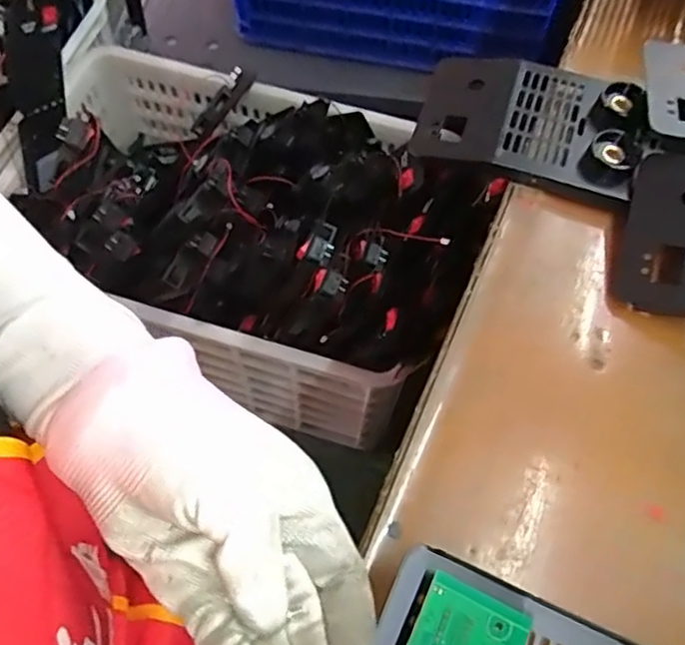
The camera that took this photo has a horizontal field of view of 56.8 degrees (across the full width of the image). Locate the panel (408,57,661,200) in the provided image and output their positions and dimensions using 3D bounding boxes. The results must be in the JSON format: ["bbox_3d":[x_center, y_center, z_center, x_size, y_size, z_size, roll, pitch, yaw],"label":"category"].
[{"bbox_3d":[0.119,-0.130,0.402,0.134,0.030,0.093,17,64,6],"label":"panel"}]

